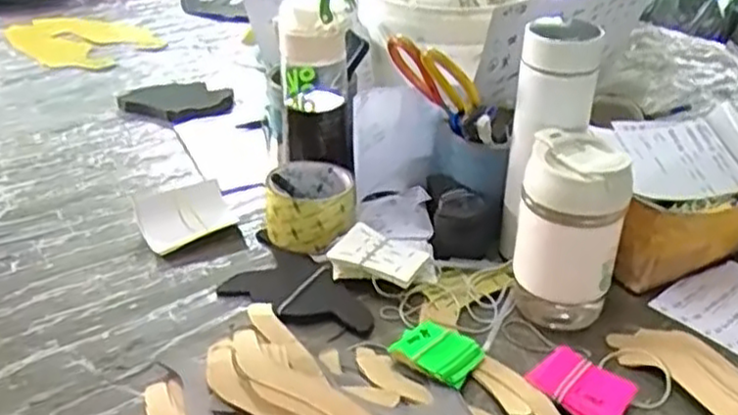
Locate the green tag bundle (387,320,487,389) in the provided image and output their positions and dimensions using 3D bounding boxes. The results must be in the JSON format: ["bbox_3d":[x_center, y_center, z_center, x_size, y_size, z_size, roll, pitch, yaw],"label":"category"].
[{"bbox_3d":[0.057,0.114,0.584,0.063,0.014,0.059,22,37,33],"label":"green tag bundle"}]

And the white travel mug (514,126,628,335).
[{"bbox_3d":[0.167,0.023,0.608,0.079,0.155,0.065,9,32,15],"label":"white travel mug"}]

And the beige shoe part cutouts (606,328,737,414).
[{"bbox_3d":[0.265,0.134,0.553,0.054,0.020,0.166,-21,37,-32],"label":"beige shoe part cutouts"}]

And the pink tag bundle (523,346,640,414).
[{"bbox_3d":[0.161,0.138,0.550,0.049,0.021,0.069,-25,39,-36],"label":"pink tag bundle"}]

